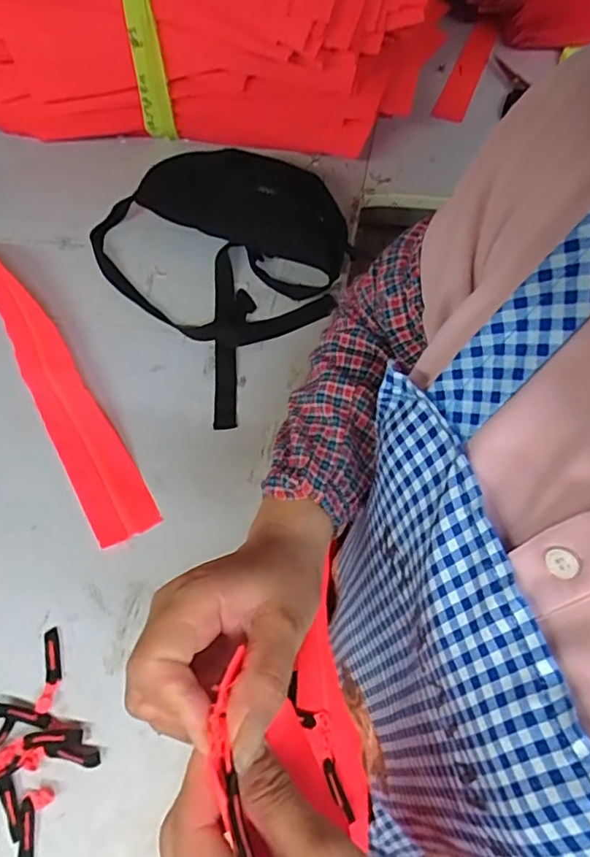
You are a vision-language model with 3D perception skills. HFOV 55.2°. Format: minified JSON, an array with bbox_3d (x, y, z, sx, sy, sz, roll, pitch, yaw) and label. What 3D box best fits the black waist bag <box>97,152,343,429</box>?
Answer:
[{"bbox_3d":[-0.077,-0.212,0.664,0.259,0.092,0.321,-33,63,-15],"label":"black waist bag"}]

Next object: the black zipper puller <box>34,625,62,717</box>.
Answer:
[{"bbox_3d":[-0.209,0.205,0.481,0.017,0.005,0.067,-9,59,-1],"label":"black zipper puller"}]

